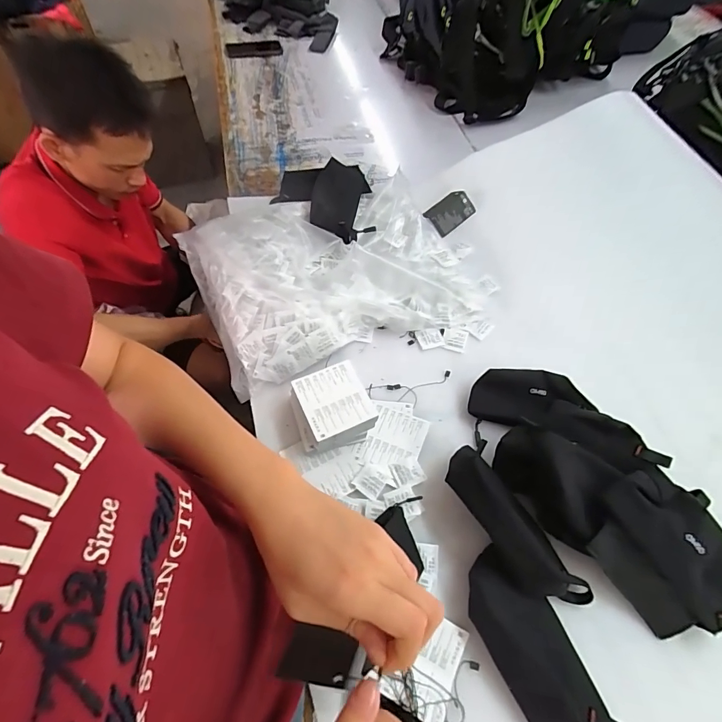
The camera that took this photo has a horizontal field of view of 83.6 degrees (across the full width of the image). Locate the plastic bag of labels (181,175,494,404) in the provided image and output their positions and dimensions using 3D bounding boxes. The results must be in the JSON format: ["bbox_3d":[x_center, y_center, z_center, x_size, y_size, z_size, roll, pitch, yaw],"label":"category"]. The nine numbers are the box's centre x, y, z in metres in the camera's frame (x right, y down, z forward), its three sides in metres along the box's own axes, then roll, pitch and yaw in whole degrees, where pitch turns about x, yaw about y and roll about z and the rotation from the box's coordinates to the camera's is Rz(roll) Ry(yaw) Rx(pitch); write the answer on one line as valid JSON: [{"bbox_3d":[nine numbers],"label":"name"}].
[{"bbox_3d":[-0.049,-0.171,0.717,0.468,0.074,0.366,-18,60,-13],"label":"plastic bag of labels"}]

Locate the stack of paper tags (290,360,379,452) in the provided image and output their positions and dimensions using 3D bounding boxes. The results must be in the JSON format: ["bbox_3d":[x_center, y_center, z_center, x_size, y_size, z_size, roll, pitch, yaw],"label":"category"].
[{"bbox_3d":[-0.043,0.069,0.572,0.099,0.061,0.100,-19,61,-14],"label":"stack of paper tags"}]

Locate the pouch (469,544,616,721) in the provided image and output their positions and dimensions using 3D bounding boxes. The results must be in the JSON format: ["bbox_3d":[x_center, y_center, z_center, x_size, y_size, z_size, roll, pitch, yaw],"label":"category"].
[{"bbox_3d":[0.191,0.319,0.437,0.087,0.052,0.217,-26,63,-18],"label":"pouch"}]

